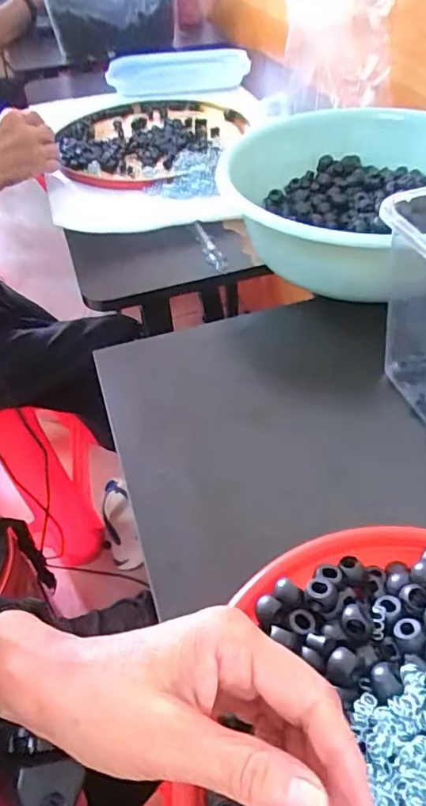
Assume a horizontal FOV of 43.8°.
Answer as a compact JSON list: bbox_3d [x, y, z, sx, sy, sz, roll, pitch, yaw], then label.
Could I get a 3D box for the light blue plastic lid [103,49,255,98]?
[{"bbox_3d":[-0.056,-0.559,0.893,0.230,0.044,0.155,4,48,8],"label":"light blue plastic lid"}]

